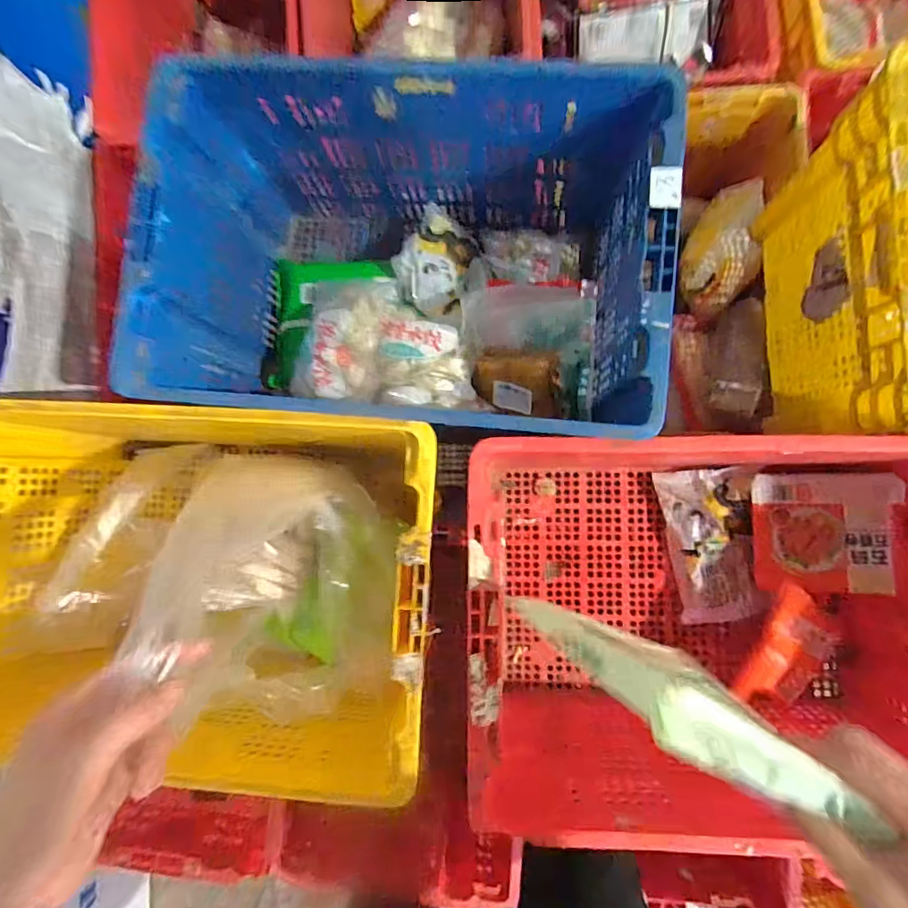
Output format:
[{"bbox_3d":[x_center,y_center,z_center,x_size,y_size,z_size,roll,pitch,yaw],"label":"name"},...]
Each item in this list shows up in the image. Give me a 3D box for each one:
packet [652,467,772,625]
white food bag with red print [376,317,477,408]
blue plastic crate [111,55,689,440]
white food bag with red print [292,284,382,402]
[{"bbox_3d":[0.383,0.138,0.746,0.119,0.035,0.232,-10,96,20],"label":"packet"},{"bbox_3d":[-0.040,-0.137,0.708,0.134,0.046,0.139,-1,86,5],"label":"white food bag with red print"},{"bbox_3d":[-0.067,-0.257,0.689,0.557,0.295,0.441,5,86,5],"label":"blue plastic crate"},{"bbox_3d":[-0.163,-0.162,0.715,0.127,0.062,0.163,11,87,5],"label":"white food bag with red print"}]

